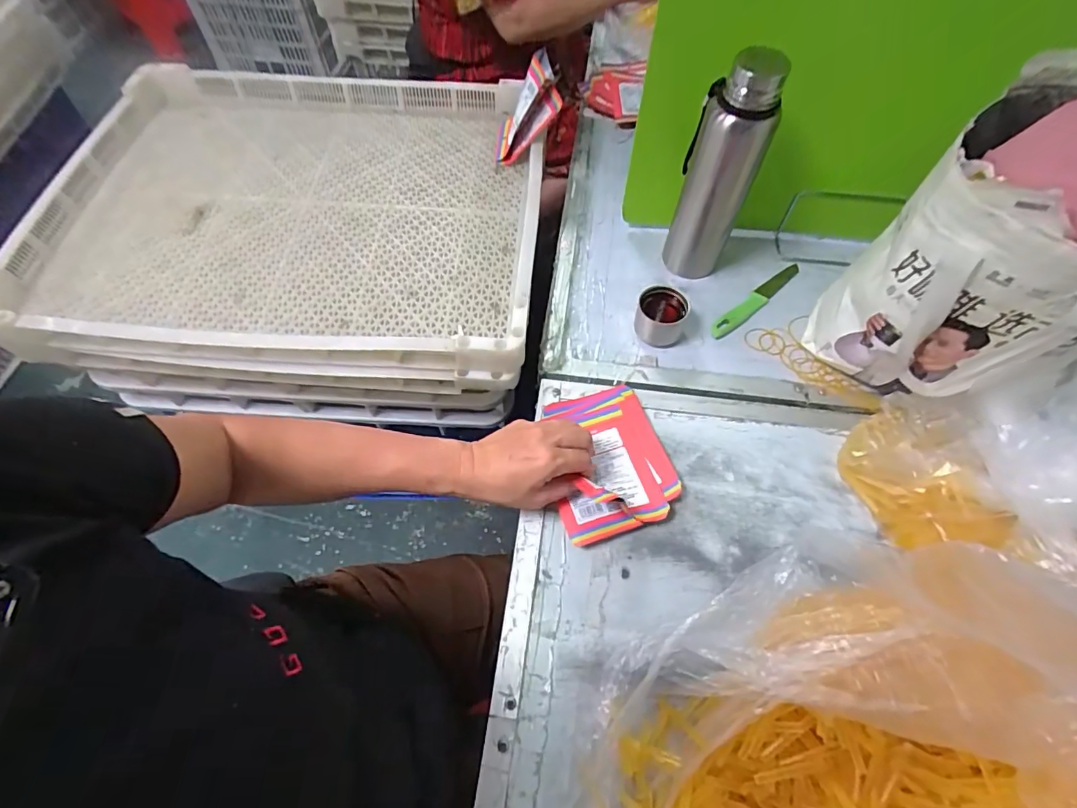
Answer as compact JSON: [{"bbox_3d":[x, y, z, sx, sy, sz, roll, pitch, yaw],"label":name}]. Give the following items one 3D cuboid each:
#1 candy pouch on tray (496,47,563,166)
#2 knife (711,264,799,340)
[{"bbox_3d":[-0.018,-0.423,0.738,0.063,0.142,0.089,29,60,-20],"label":"candy pouch on tray"},{"bbox_3d":[0.295,-0.140,0.678,0.173,0.006,0.024,-37,66,-18],"label":"knife"}]

